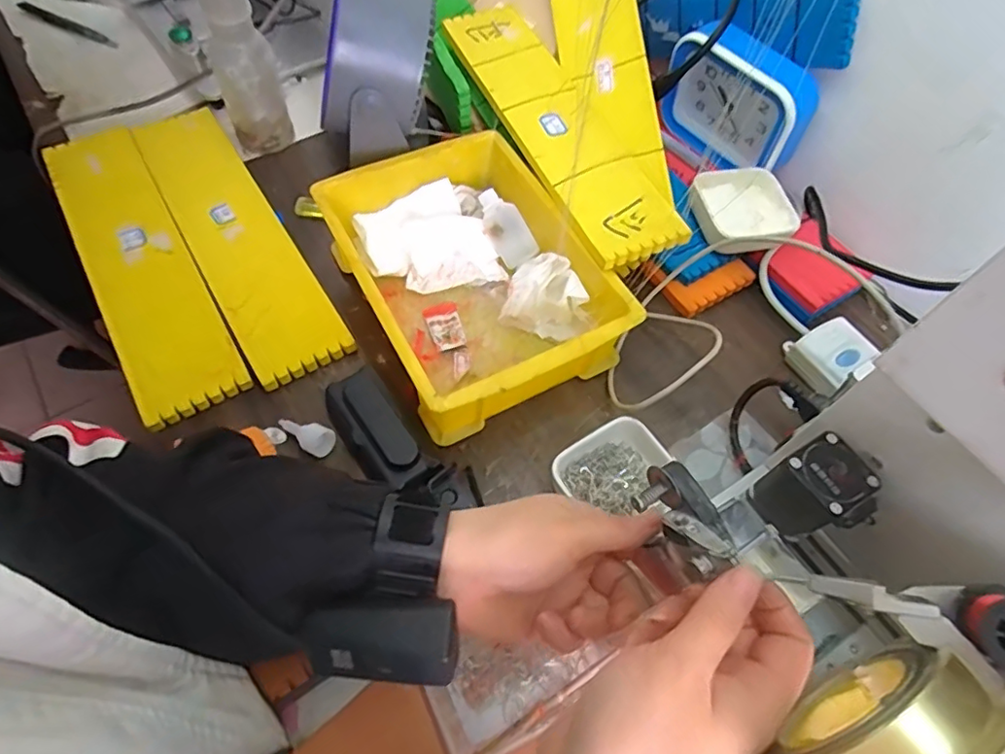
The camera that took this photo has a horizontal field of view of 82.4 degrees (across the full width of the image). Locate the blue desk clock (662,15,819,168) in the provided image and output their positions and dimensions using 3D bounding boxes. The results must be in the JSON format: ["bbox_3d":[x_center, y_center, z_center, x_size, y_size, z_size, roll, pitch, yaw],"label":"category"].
[{"bbox_3d":[0.222,-0.259,0.559,0.056,0.114,0.144,-30,66,-18],"label":"blue desk clock"}]

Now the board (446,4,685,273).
[{"bbox_3d":[0.047,-0.239,0.529,0.086,0.010,0.350,-20,62,-12],"label":"board"}]

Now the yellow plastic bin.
[{"bbox_3d":[-0.026,-0.089,0.476,0.178,0.062,0.244,-24,64,-15],"label":"yellow plastic bin"}]

